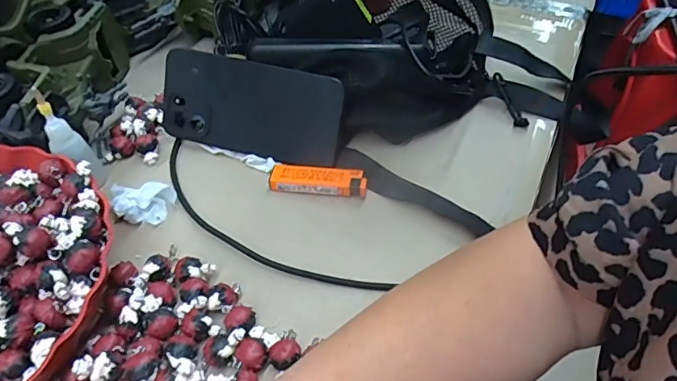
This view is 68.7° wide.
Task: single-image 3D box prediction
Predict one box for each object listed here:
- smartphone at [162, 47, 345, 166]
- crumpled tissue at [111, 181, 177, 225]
[{"bbox_3d":[-0.078,-0.071,0.428,0.164,0.079,0.007,14,16,12],"label":"smartphone"},{"bbox_3d":[-0.160,0.009,0.403,0.050,0.013,0.033,4,49,7],"label":"crumpled tissue"}]

